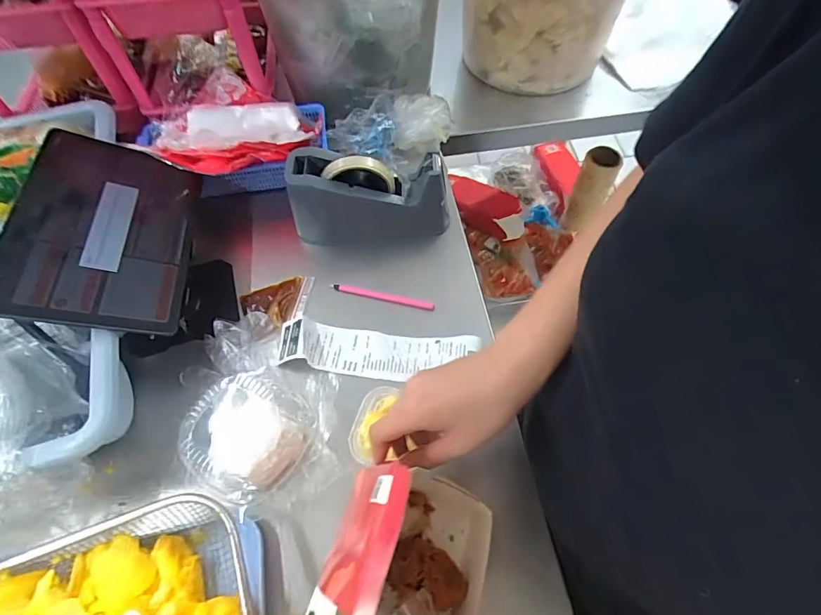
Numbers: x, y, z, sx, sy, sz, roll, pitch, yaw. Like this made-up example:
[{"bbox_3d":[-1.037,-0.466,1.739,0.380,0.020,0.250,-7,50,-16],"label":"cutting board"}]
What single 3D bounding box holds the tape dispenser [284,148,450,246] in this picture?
[{"bbox_3d":[-0.052,-0.145,0.582,0.197,0.113,0.096,-8,60,-4],"label":"tape dispenser"}]

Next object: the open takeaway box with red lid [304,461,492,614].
[{"bbox_3d":[-0.010,0.221,0.332,0.115,0.165,0.176,19,62,12],"label":"open takeaway box with red lid"}]

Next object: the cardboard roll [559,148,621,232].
[{"bbox_3d":[0.507,-0.325,1.274,0.096,0.269,0.074,-7,60,-2],"label":"cardboard roll"}]

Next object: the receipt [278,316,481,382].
[{"bbox_3d":[-0.041,0.049,0.511,0.228,0.022,0.053,6,60,5],"label":"receipt"}]

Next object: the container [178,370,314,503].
[{"bbox_3d":[-0.158,0.124,0.443,0.101,0.073,0.115,27,64,16],"label":"container"}]

